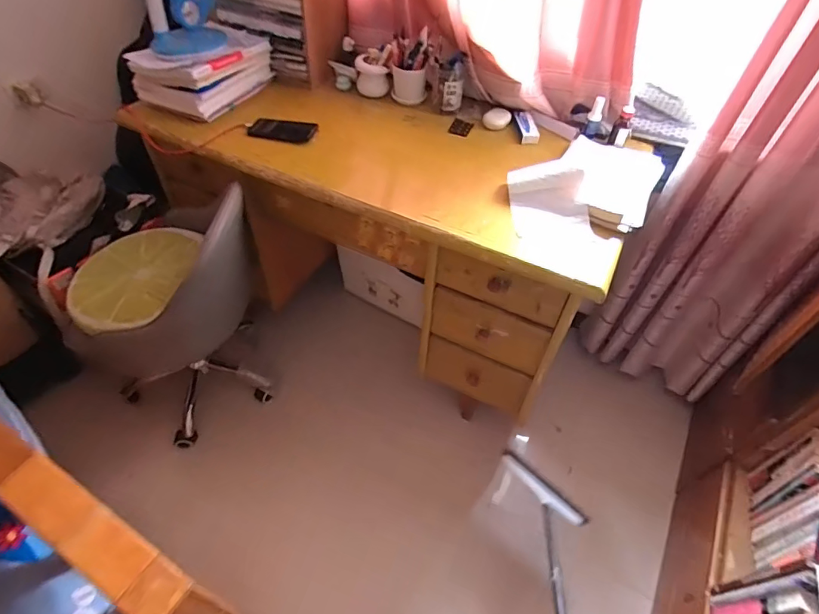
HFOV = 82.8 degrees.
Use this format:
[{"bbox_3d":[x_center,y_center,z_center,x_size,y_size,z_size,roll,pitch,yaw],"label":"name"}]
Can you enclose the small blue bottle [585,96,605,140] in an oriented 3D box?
[{"bbox_3d":[0.480,-0.488,1.197,0.036,0.098,0.031,18,51,12],"label":"small blue bottle"}]

